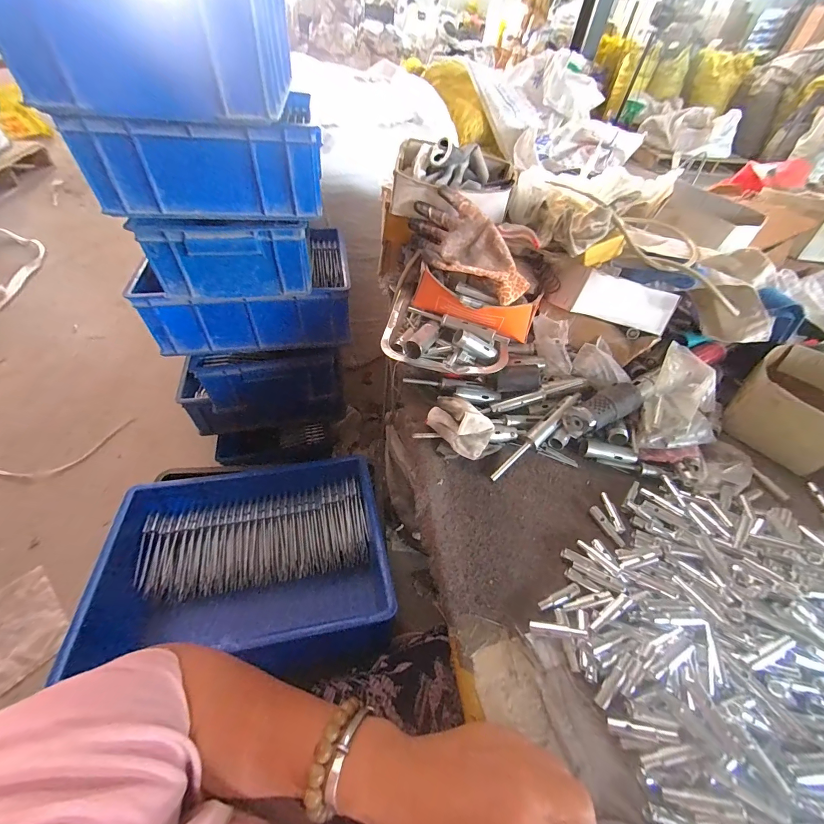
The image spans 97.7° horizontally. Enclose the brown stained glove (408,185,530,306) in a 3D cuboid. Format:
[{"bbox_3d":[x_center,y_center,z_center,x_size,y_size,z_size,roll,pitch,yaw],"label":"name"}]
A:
[{"bbox_3d":[0.076,-0.242,0.512,0.105,0.079,0.200,-29,58,-27],"label":"brown stained glove"}]

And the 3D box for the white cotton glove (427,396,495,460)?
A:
[{"bbox_3d":[0.059,0.018,0.467,0.088,0.056,0.051,35,54,22],"label":"white cotton glove"}]

